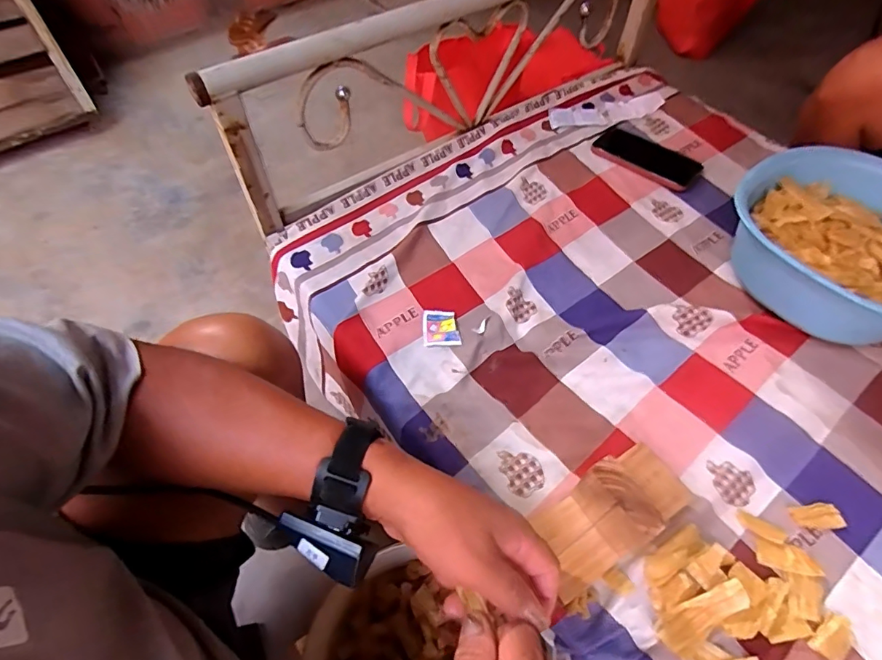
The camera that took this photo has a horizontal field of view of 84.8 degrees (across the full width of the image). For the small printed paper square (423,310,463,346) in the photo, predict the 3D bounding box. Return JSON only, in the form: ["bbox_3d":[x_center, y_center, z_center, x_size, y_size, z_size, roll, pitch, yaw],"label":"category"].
[{"bbox_3d":[0.000,-0.002,0.590,0.043,0.010,0.047,0,55,-1],"label":"small printed paper square"}]

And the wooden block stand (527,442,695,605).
[{"bbox_3d":[0.156,0.156,0.425,0.156,0.099,0.071,-27,58,-18],"label":"wooden block stand"}]

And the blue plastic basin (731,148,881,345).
[{"bbox_3d":[0.519,-0.102,0.611,0.256,0.123,0.256,0,54,0],"label":"blue plastic basin"}]

